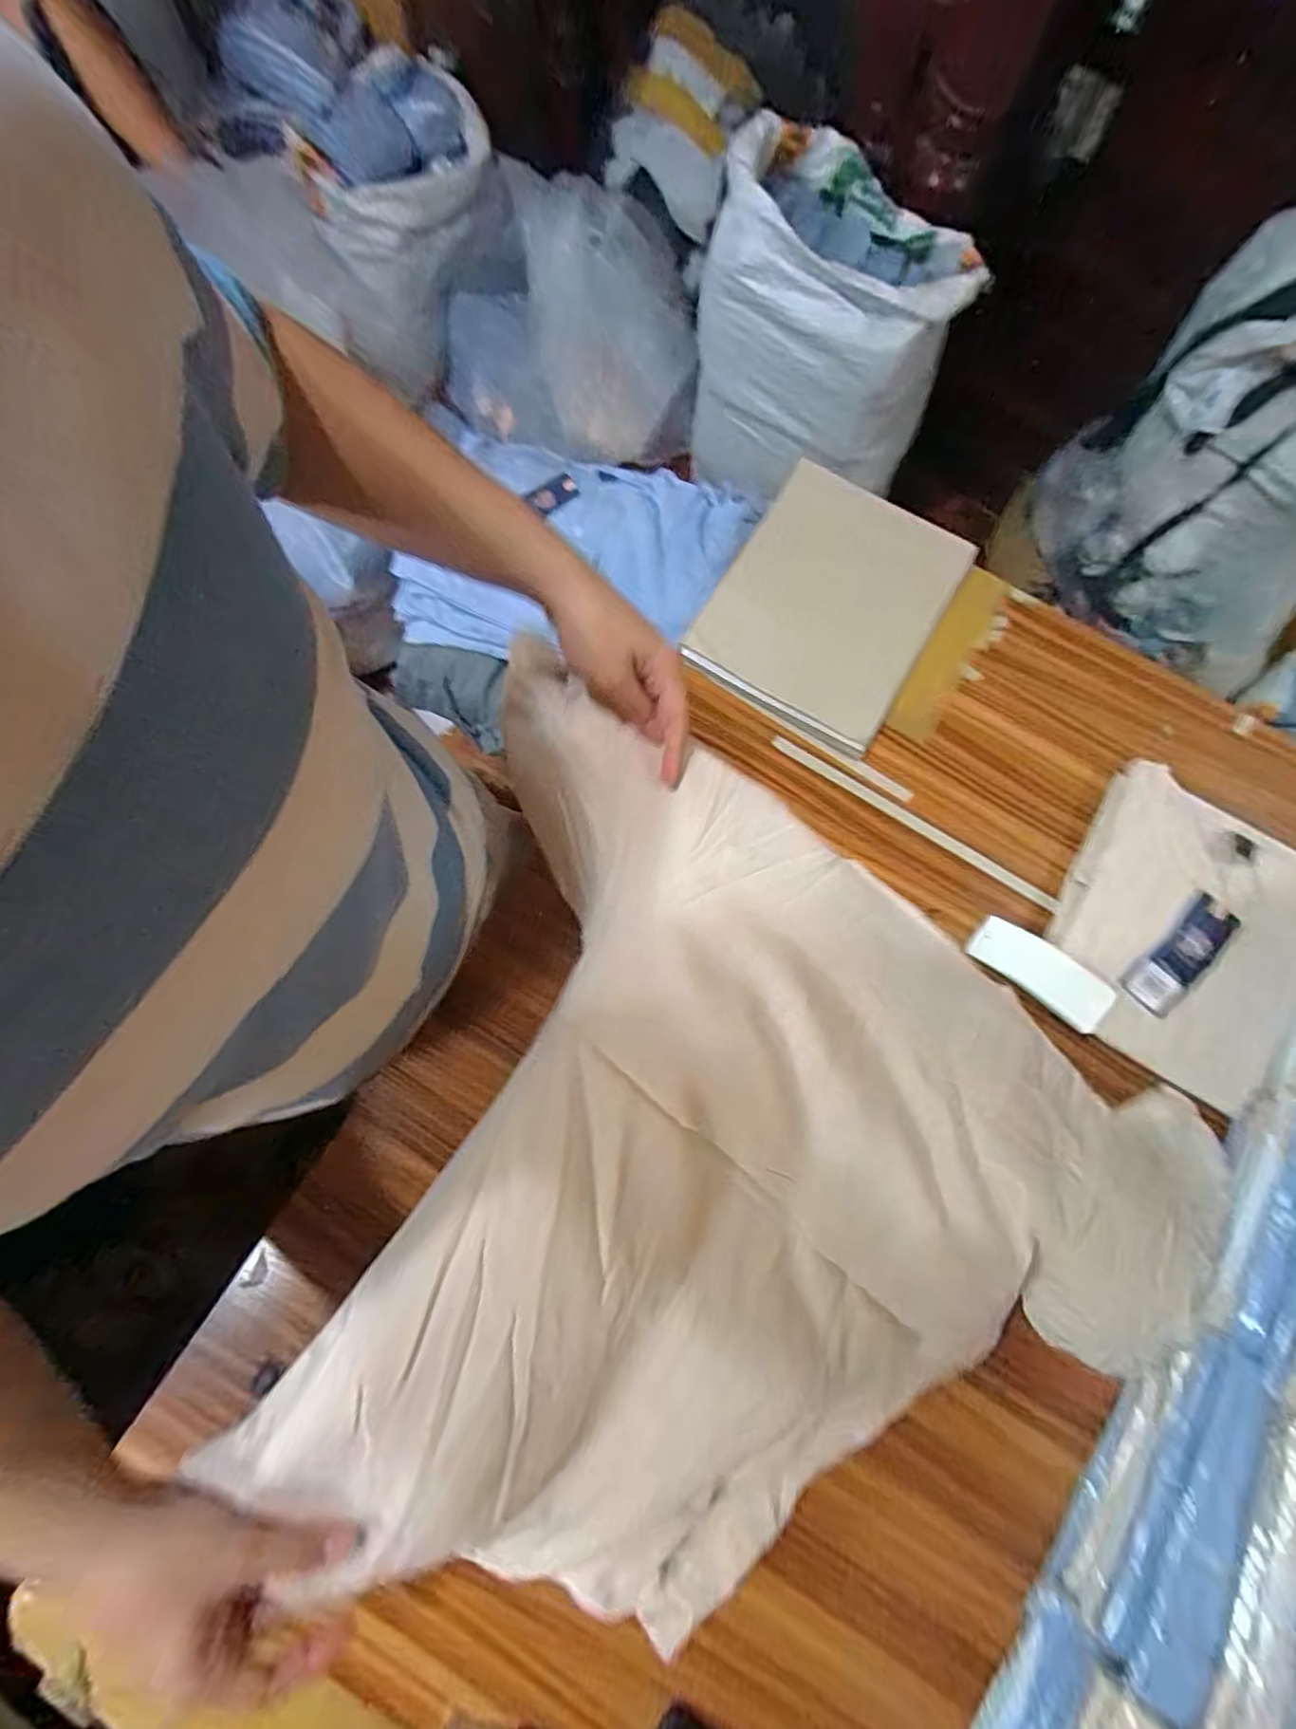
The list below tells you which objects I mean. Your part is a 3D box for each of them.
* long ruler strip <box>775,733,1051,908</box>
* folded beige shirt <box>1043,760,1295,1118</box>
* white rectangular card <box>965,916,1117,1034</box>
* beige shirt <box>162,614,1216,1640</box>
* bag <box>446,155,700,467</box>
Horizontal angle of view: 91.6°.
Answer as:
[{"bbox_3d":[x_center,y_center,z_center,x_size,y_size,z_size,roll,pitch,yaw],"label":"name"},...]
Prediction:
[{"bbox_3d":[0.262,-0.044,0.626,0.310,0.006,0.015,33,79,6],"label":"long ruler strip"},{"bbox_3d":[0.495,0.061,0.579,0.210,0.054,0.251,32,78,5],"label":"folded beige shirt"},{"bbox_3d":[0.354,0.095,0.571,0.117,0.009,0.047,39,93,29],"label":"white rectangular card"},{"bbox_3d":[0.049,0.249,0.471,0.652,0.110,0.559,31,78,5],"label":"beige shirt"},{"bbox_3d":[-0.164,-1.205,1.433,0.611,0.371,0.330,21,78,3],"label":"bag"}]

